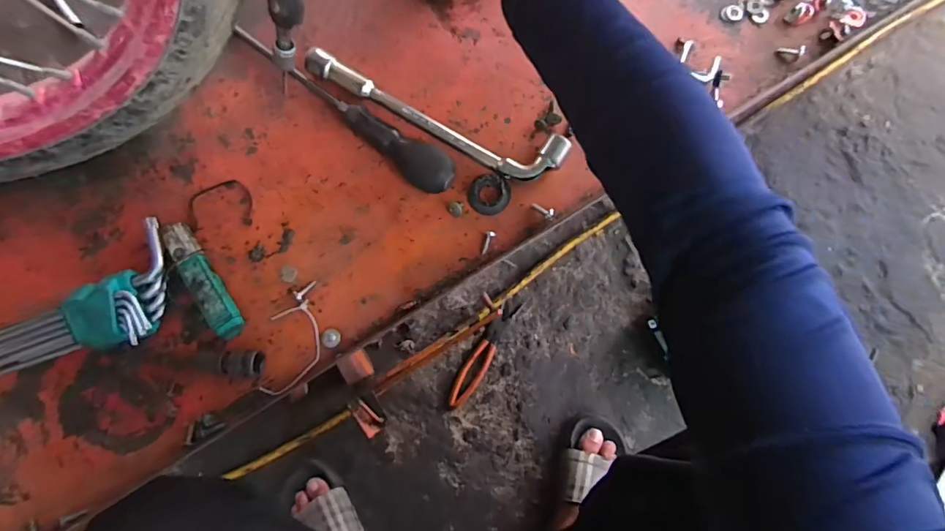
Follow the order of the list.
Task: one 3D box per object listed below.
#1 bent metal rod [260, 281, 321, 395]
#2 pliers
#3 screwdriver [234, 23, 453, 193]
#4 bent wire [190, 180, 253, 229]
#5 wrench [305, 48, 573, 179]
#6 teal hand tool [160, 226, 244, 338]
[{"bbox_3d":[-0.144,0.059,0.387,0.044,0.005,0.092,5,81,2],"label":"bent metal rod"},{"bbox_3d":[0.019,0.149,0.795,0.037,0.016,0.198,31,83,6],"label":"pliers"},{"bbox_3d":[-0.106,-0.141,0.407,0.231,0.027,0.036,42,84,7],"label":"screwdriver"},{"bbox_3d":[-0.216,-0.053,0.407,0.053,0.004,0.041,-4,81,1],"label":"bent wire"},{"bbox_3d":[-0.034,-0.127,0.405,0.233,0.021,0.043,24,82,5],"label":"wrench"},{"bbox_3d":[-0.218,0.013,0.385,0.022,0.019,0.101,-34,82,-4],"label":"teal hand tool"}]

